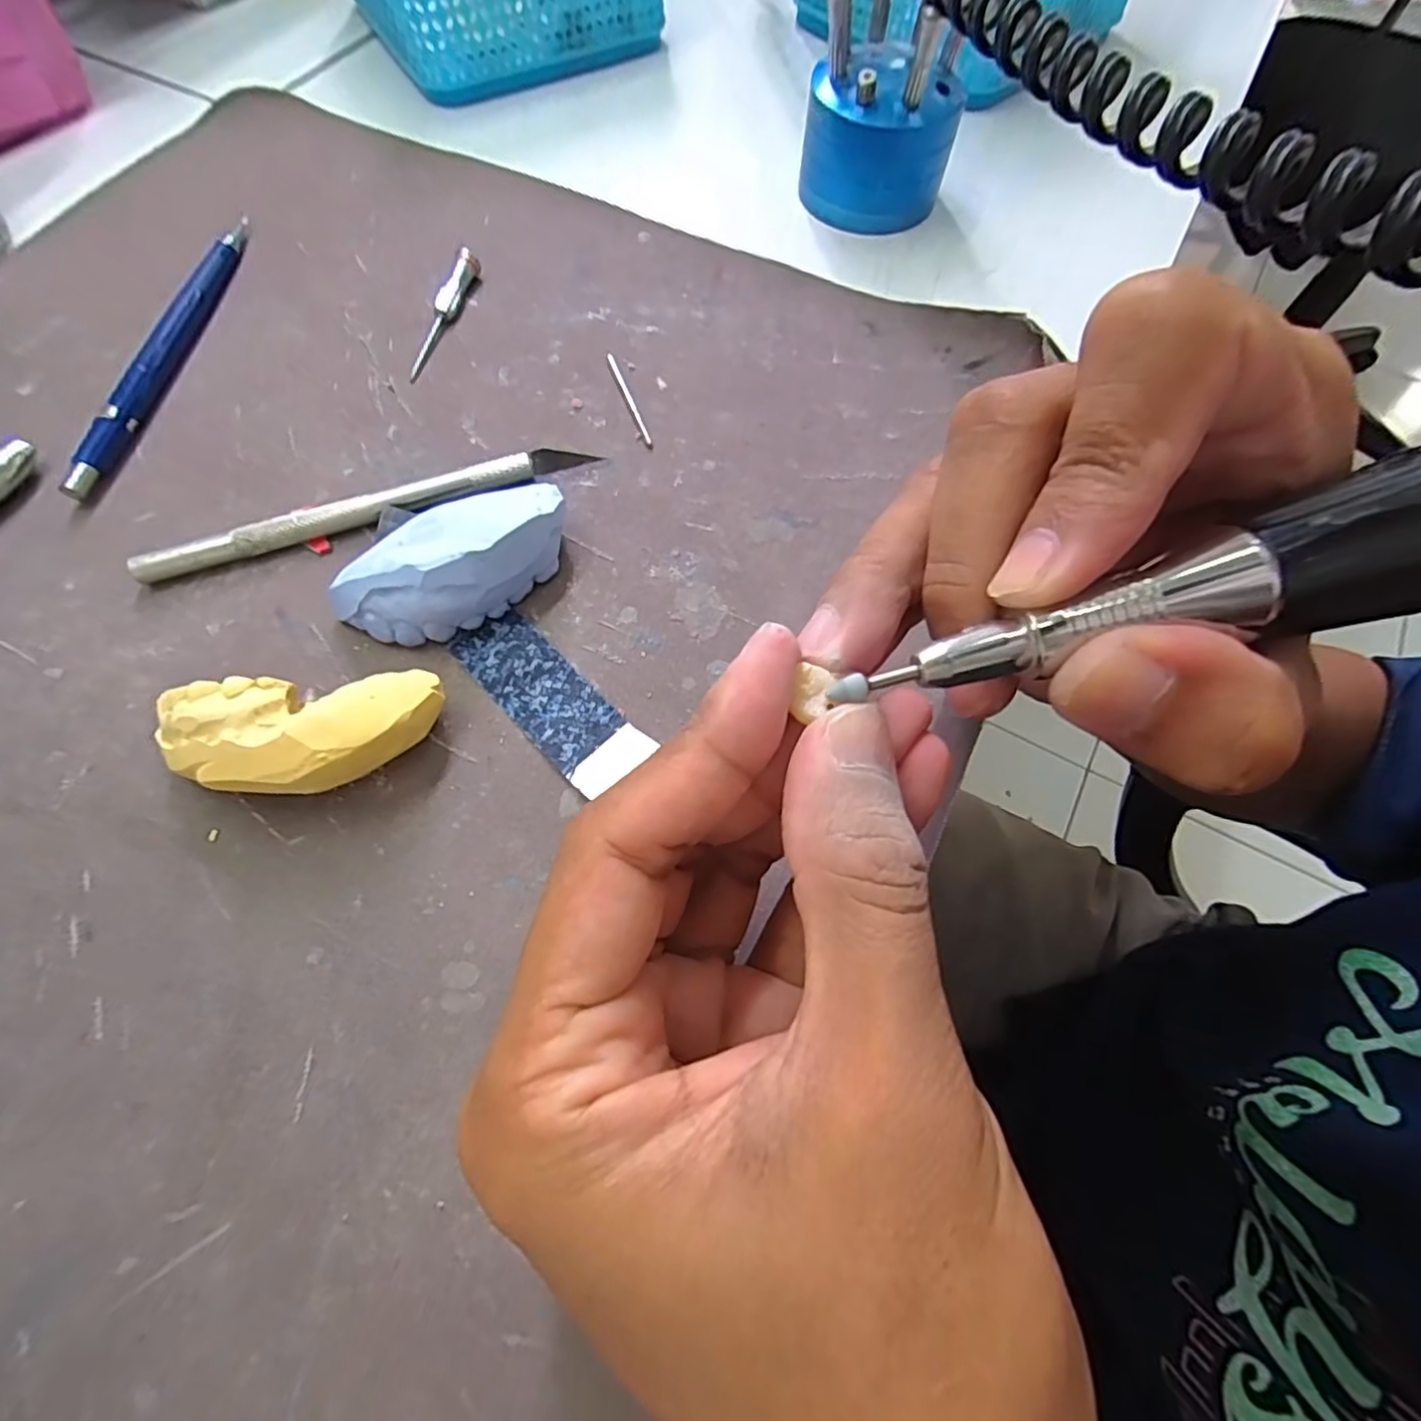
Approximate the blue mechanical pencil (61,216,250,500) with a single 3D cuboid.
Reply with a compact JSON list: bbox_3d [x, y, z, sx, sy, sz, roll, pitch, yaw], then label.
[{"bbox_3d":[-0.186,-0.127,0.223,0.009,0.009,0.134,6,66,2],"label":"blue mechanical pencil"}]

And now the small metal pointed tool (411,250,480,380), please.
[{"bbox_3d":[-0.097,-0.143,0.232,0.006,0.010,0.058,15,67,6],"label":"small metal pointed tool"}]

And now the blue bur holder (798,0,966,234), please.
[{"bbox_3d":[0.066,-0.233,0.245,0.055,0.066,0.047,10,66,4],"label":"blue bur holder"}]

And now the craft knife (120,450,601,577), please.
[{"bbox_3d":[-0.101,-0.061,0.196,0.131,0.009,0.008,-21,68,-10],"label":"craft knife"}]

